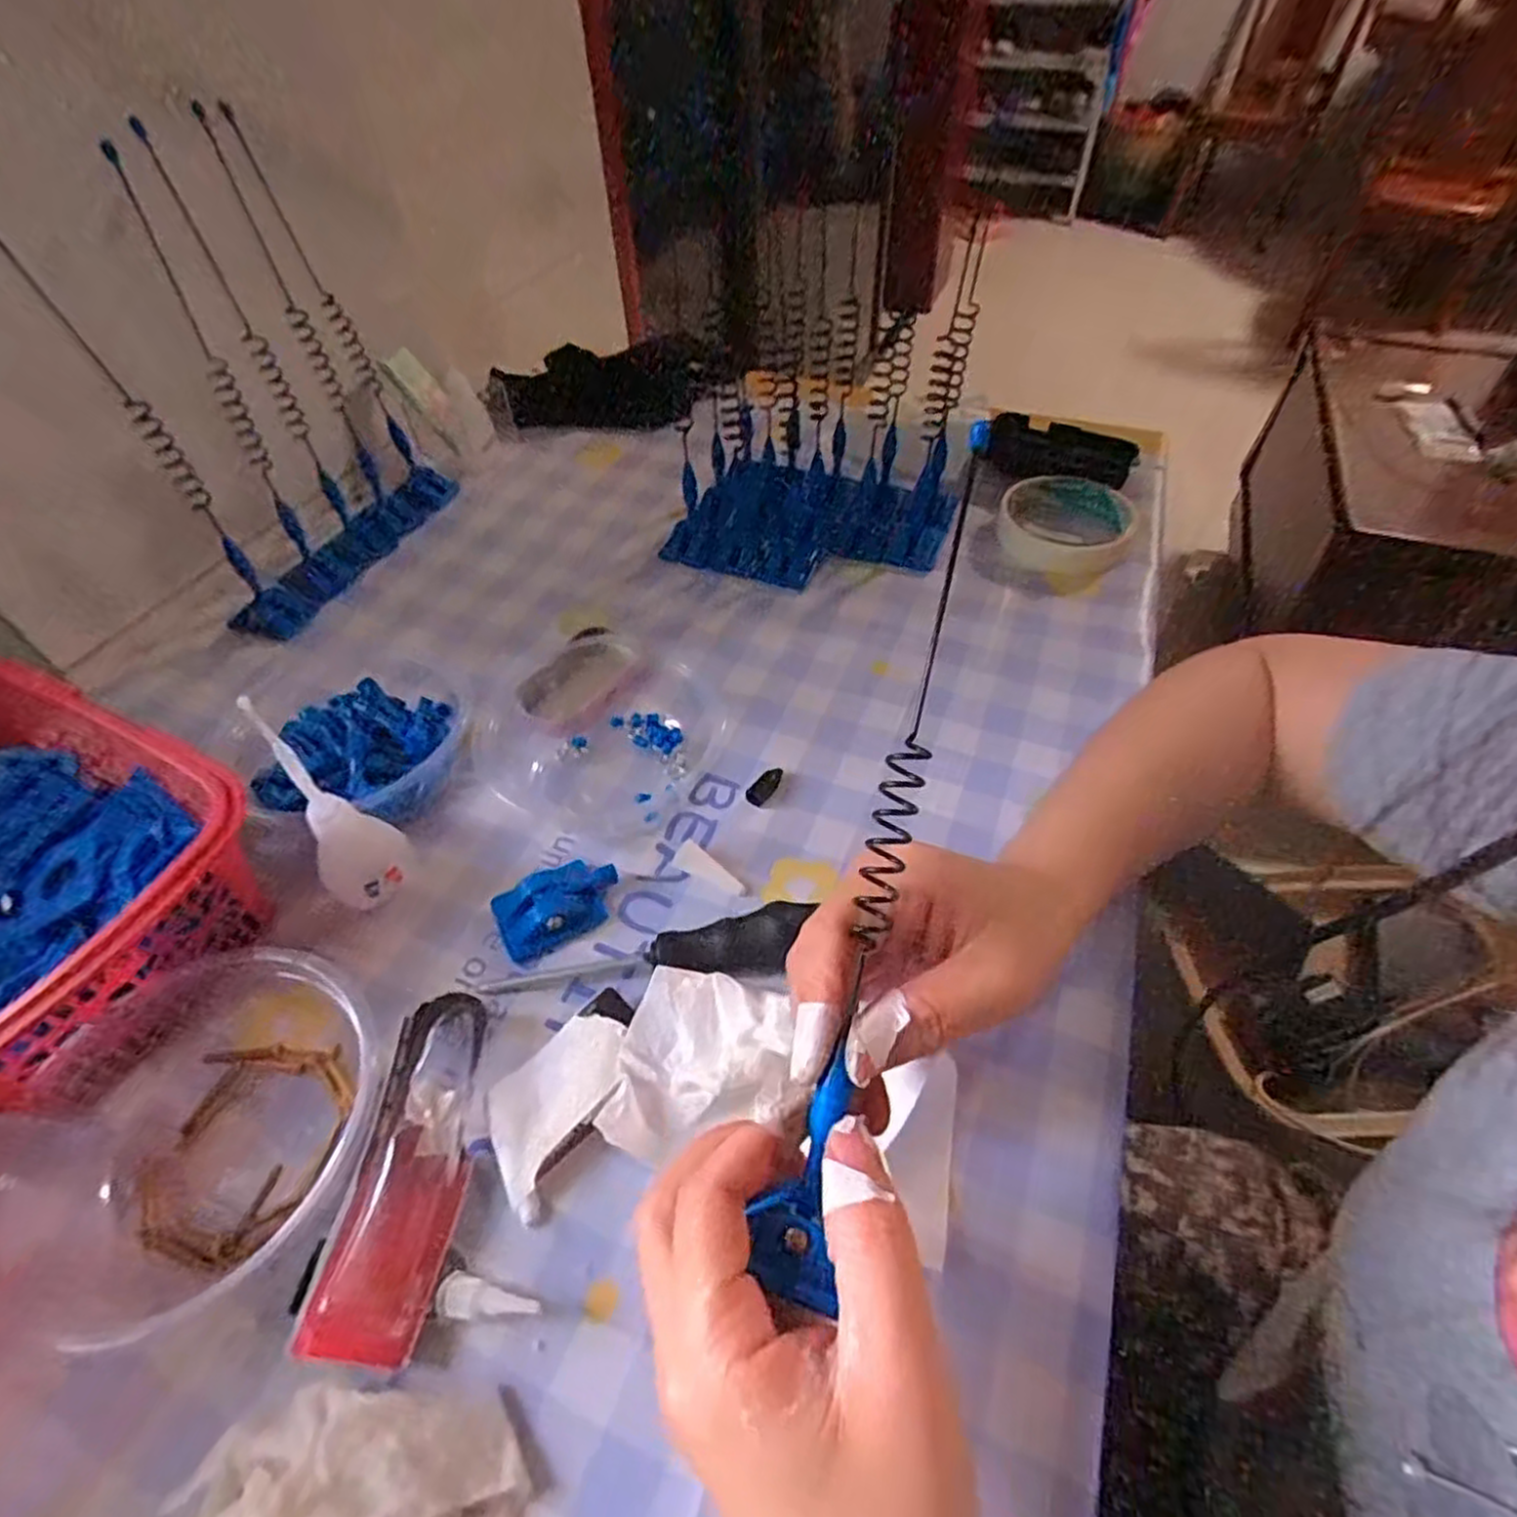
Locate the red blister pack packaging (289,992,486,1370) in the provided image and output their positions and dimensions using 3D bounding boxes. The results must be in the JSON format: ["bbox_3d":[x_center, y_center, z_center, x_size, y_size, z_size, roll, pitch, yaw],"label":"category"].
[{"bbox_3d":[-0.122,0.139,0.262,0.040,0.015,0.114,2,50,4],"label":"red blister pack packaging"}]

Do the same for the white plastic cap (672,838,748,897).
[{"bbox_3d":[-0.021,0.051,0.341,0.037,0.008,0.013,23,55,19],"label":"white plastic cap"}]

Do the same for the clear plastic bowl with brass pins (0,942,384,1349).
[{"bbox_3d":[-0.204,0.130,0.258,0.110,0.038,0.105,-30,55,-21],"label":"clear plastic bowl with brass pins"}]

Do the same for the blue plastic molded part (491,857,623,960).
[{"bbox_3d":[-0.088,0.064,0.328,0.053,0.014,0.033,-24,54,-17],"label":"blue plastic molded part"}]

